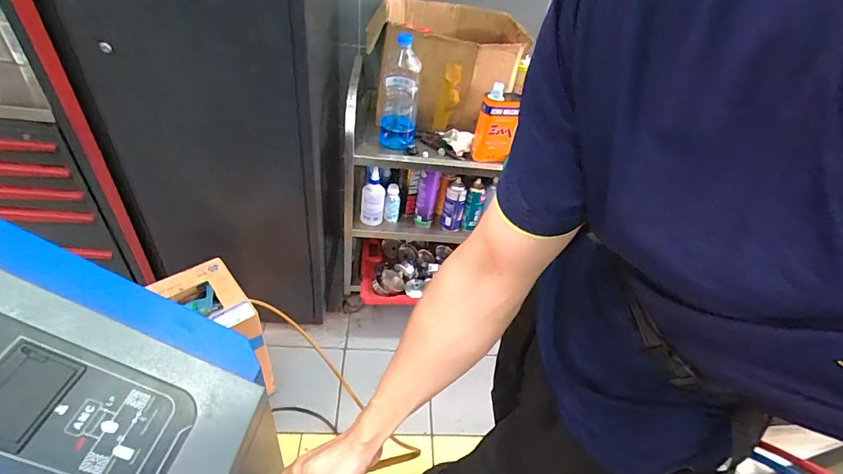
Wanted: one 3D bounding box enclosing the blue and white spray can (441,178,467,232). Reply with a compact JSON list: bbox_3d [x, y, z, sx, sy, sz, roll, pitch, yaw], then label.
[{"bbox_3d":[0.108,-0.100,1.393,0.065,0.165,0.067,4,41,-4],"label":"blue and white spray can"}]

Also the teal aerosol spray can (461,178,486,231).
[{"bbox_3d":[0.174,-0.103,1.389,0.054,0.169,0.042,14,42,7],"label":"teal aerosol spray can"}]

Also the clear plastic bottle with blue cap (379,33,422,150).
[{"bbox_3d":[-0.059,-0.412,1.206,0.107,0.295,0.118,4,41,-4],"label":"clear plastic bottle with blue cap"}]

